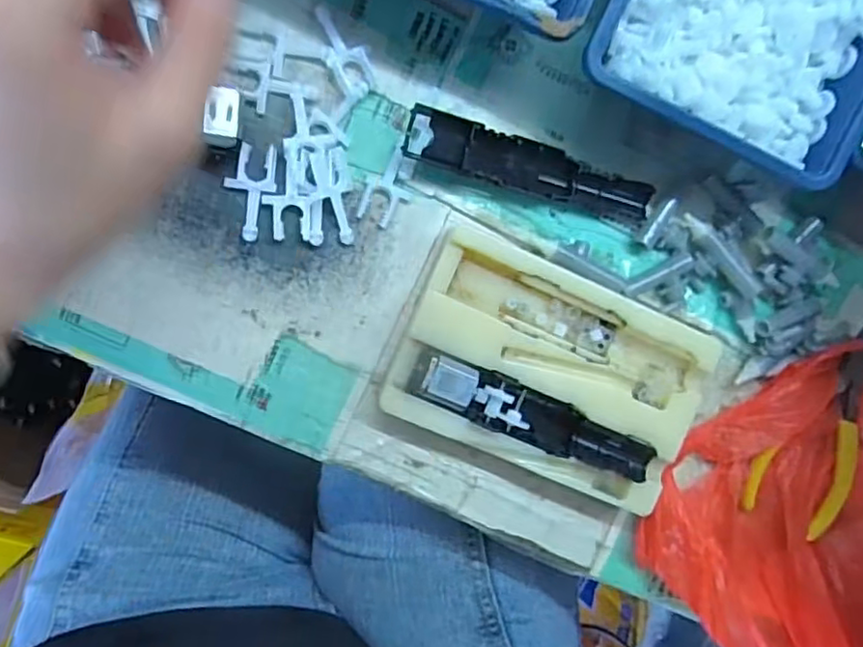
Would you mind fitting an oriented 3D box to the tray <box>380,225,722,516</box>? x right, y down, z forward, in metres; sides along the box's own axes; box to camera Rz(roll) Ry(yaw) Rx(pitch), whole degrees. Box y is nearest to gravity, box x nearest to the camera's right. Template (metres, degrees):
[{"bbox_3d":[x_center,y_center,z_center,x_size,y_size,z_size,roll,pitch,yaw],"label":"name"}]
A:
[{"bbox_3d":[0.055,0.022,0.287,0.137,0.026,0.089,23,90,-9],"label":"tray"}]

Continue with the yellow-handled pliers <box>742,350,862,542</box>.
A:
[{"bbox_3d":[0.200,0.051,0.312,0.044,0.015,0.111,29,89,-9],"label":"yellow-handled pliers"}]

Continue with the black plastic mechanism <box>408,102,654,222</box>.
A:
[{"bbox_3d":[0.047,-0.071,0.285,0.118,0.014,0.022,15,92,-9],"label":"black plastic mechanism"}]

